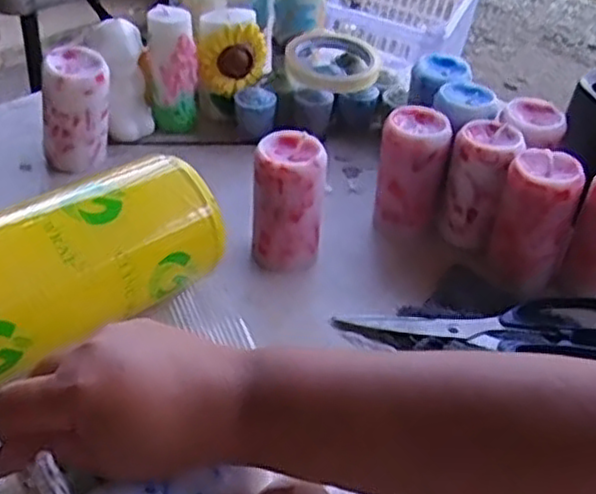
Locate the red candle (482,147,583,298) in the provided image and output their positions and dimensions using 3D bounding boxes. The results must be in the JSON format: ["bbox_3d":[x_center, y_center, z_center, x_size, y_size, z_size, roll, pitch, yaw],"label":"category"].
[{"bbox_3d":[0.171,-0.019,0.525,0.055,0.092,0.044,19,41,15],"label":"red candle"}]

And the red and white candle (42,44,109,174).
[{"bbox_3d":[-0.182,-0.109,0.591,0.052,0.094,0.043,-7,41,-16],"label":"red and white candle"}]

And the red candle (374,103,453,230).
[{"bbox_3d":[0.089,-0.054,0.574,0.053,0.099,0.058,11,40,6],"label":"red candle"}]

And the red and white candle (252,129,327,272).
[{"bbox_3d":[-0.007,-0.031,0.528,0.050,0.097,0.041,6,39,-1],"label":"red and white candle"}]

